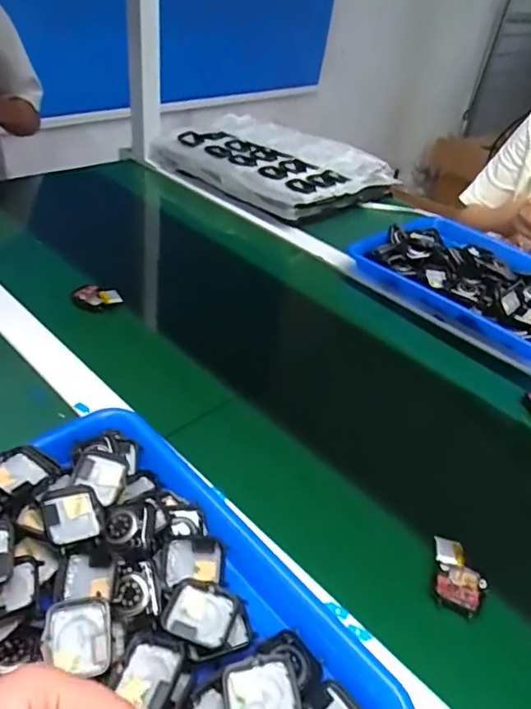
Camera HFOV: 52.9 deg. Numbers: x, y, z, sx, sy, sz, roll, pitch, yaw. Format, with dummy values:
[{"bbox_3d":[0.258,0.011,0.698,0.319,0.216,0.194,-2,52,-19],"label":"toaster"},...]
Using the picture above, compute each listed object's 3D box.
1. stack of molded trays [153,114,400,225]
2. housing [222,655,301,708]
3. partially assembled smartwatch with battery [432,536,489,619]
[{"bbox_3d":[0.017,-0.364,1.007,0.291,0.070,0.352,-27,49,-35],"label":"stack of molded trays"},{"bbox_3d":[-0.002,0.199,0.311,0.042,0.014,0.037,-5,40,-14],"label":"housing"},{"bbox_3d":[0.147,0.167,0.401,0.038,0.016,0.053,10,39,4],"label":"partially assembled smartwatch with battery"}]

